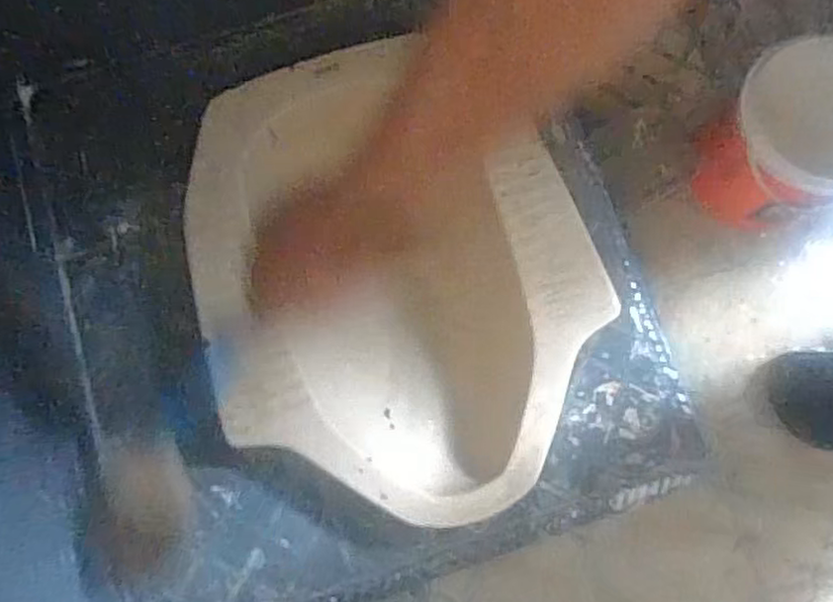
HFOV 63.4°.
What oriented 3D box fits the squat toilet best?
[{"bbox_3d":[-0.026,-0.022,0.710,0.403,0.124,0.495,-16,78,-4],"label":"squat toilet"}]

